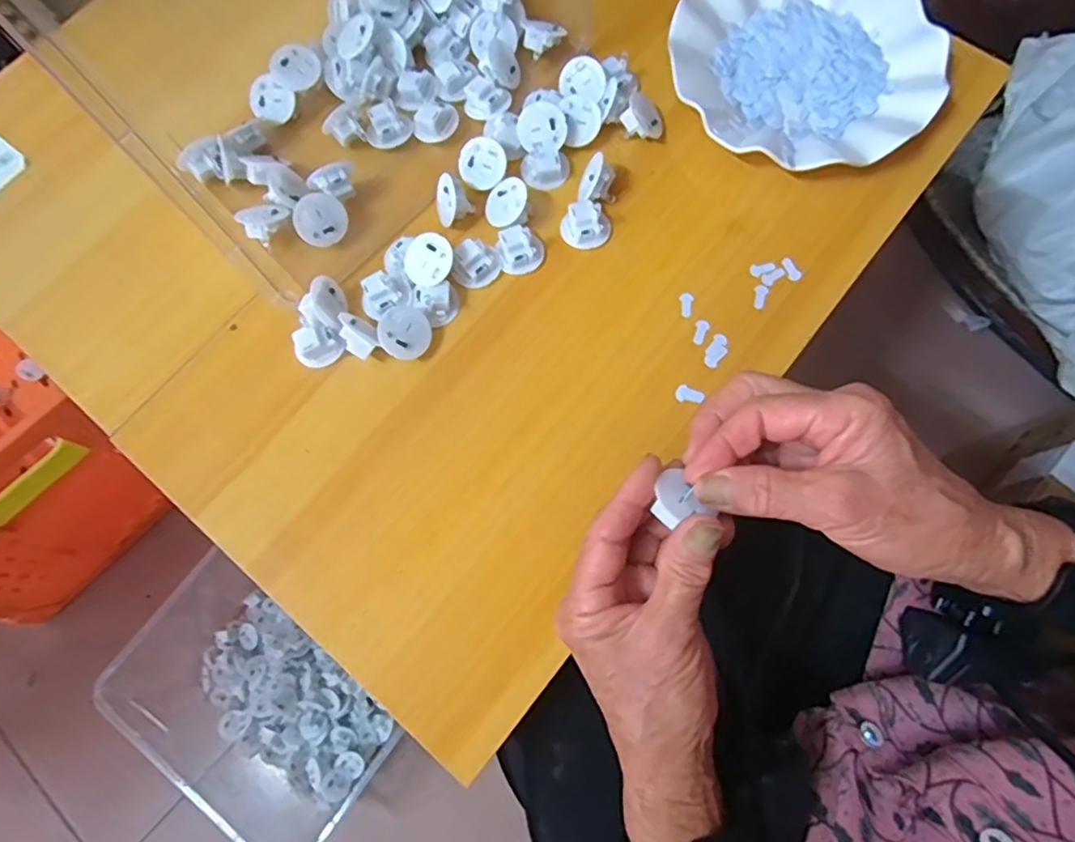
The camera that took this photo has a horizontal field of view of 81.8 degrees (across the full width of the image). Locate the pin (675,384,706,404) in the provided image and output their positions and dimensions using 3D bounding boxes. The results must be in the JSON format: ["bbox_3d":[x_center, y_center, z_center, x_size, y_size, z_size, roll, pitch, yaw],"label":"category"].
[{"bbox_3d":[0.093,-0.016,0.380,0.017,0.004,0.012,28,76,10],"label":"pin"}]

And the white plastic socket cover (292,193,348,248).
[{"bbox_3d":[-0.143,-0.131,0.406,0.033,0.032,0.016,-29,32,-20],"label":"white plastic socket cover"}]

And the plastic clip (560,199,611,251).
[{"bbox_3d":[0.032,-0.129,0.407,0.031,0.014,0.029,0,73,2],"label":"plastic clip"}]

